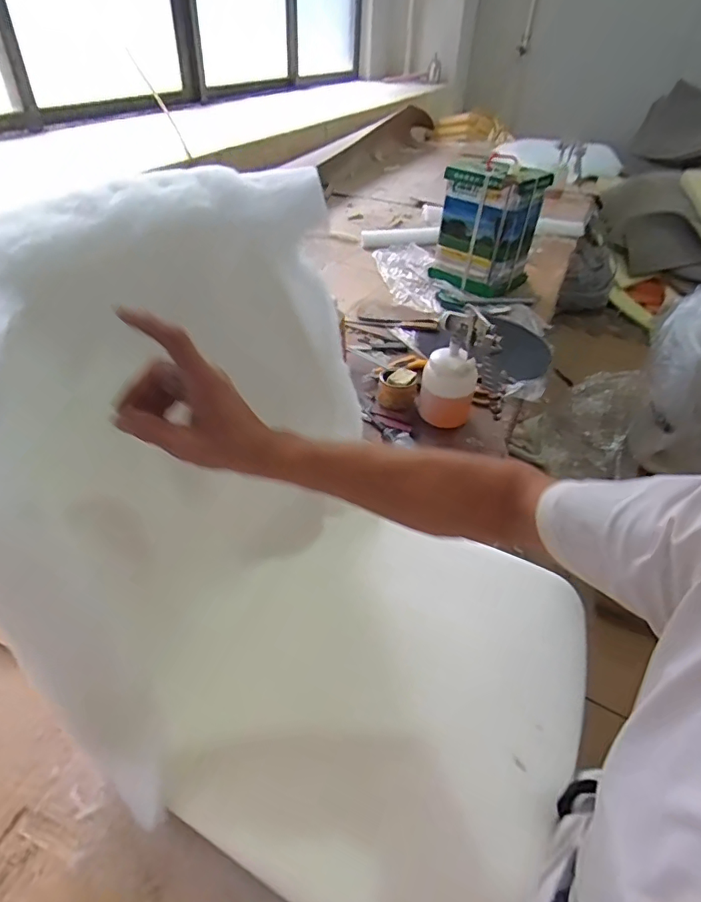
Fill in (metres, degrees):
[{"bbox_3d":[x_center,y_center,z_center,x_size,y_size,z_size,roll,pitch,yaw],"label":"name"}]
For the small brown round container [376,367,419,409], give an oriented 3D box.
[{"bbox_3d":[0.102,-0.139,1.119,0.086,0.066,0.086,2,40,-2],"label":"small brown round container"}]

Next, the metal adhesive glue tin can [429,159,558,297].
[{"bbox_3d":[0.413,-0.690,1.563,0.259,0.341,0.252,30,47,28],"label":"metal adhesive glue tin can"}]

